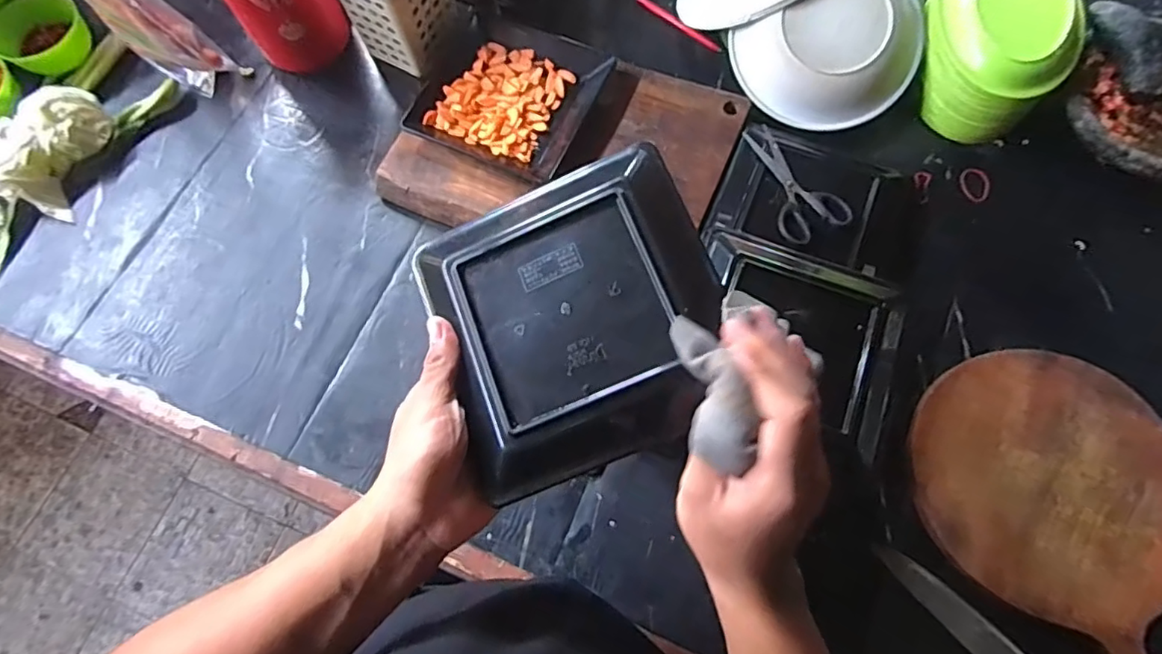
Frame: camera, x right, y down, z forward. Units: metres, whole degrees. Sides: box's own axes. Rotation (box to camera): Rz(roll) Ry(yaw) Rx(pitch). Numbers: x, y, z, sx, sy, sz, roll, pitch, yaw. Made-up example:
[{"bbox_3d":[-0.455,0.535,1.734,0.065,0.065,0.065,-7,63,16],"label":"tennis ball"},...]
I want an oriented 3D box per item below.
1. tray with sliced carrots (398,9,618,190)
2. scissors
[{"bbox_3d":[-0.076,-0.289,0.719,0.187,0.033,0.216,24,73,9],"label":"tray with sliced carrots"},{"bbox_3d":[0.241,-0.164,0.650,0.075,0.009,0.154,-14,67,6],"label":"scissors"}]

